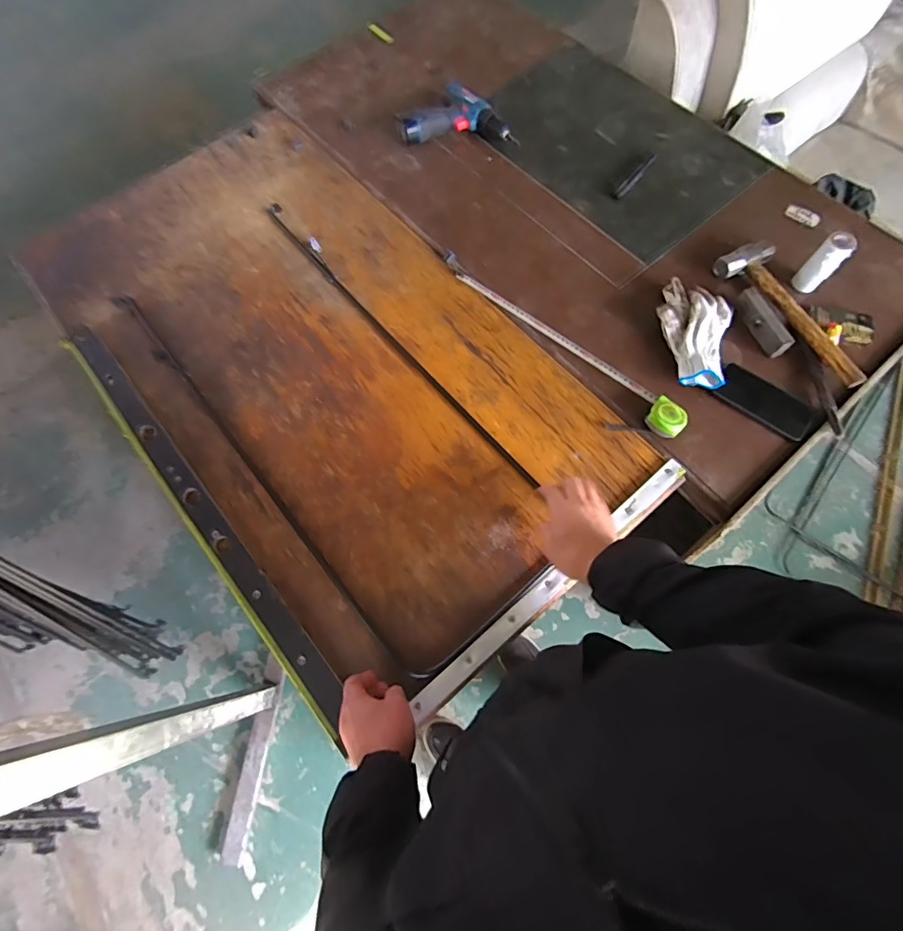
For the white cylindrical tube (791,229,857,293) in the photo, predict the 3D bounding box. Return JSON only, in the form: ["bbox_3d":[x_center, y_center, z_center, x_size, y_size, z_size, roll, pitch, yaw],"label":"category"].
[{"bbox_3d":[0.657,-0.356,0.828,0.048,0.094,0.048,0,69,1],"label":"white cylindrical tube"}]

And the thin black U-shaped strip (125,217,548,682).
[{"bbox_3d":[-0.208,-0.106,0.806,0.360,0.013,0.889,-39,73,-12],"label":"thin black U-shaped strip"}]

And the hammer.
[{"bbox_3d":[0.592,-0.264,0.815,0.085,0.031,0.312,-21,70,-7],"label":"hammer"}]

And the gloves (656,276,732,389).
[{"bbox_3d":[0.413,-0.232,0.806,0.115,0.046,0.209,14,70,7],"label":"gloves"}]

